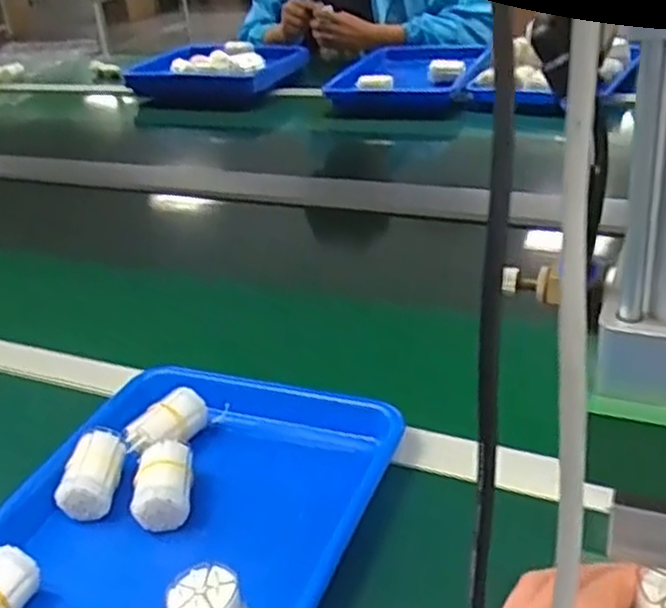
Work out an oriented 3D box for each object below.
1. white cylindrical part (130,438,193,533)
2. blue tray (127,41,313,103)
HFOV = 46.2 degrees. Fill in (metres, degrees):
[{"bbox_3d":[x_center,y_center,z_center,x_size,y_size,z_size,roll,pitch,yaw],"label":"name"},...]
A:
[{"bbox_3d":[-0.119,0.130,0.562,0.040,0.042,0.071,-8,30,-2],"label":"white cylindrical part"},{"bbox_3d":[-0.246,-0.480,1.655,0.355,0.097,0.222,7,33,22],"label":"blue tray"}]

